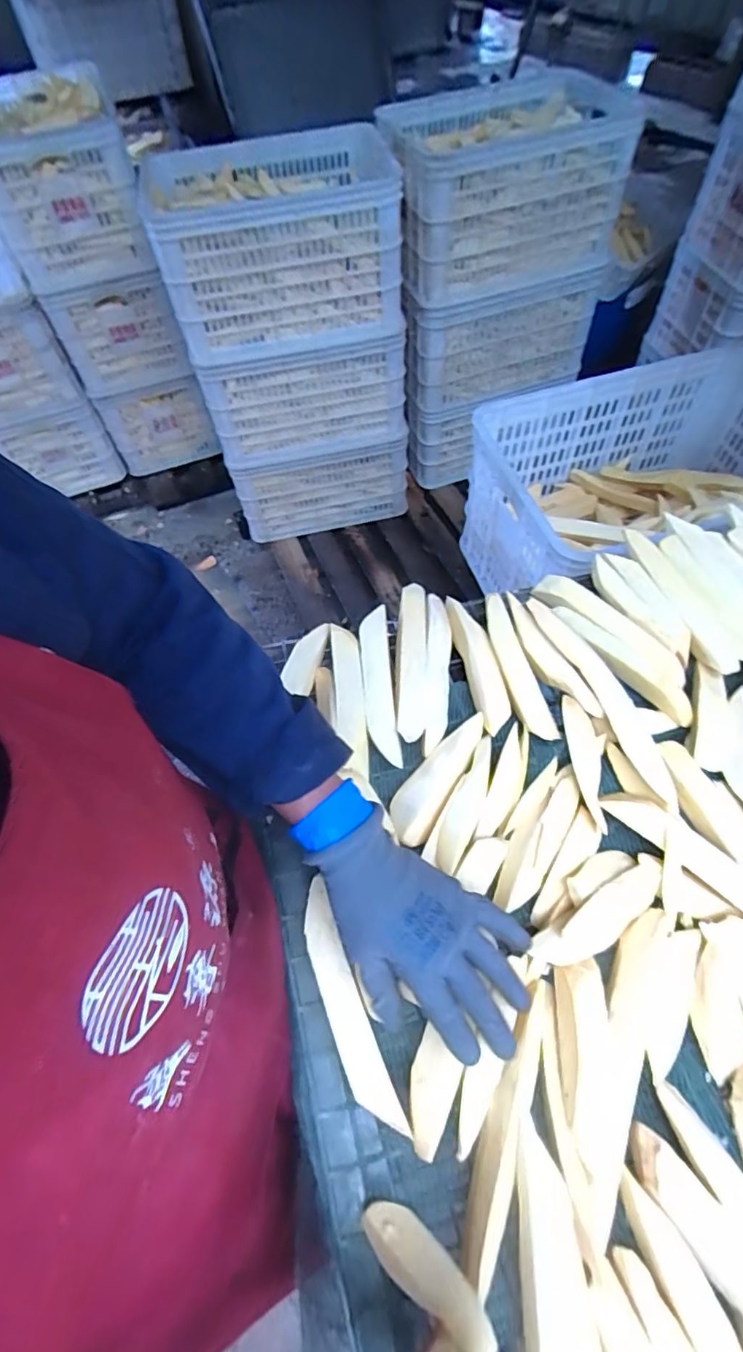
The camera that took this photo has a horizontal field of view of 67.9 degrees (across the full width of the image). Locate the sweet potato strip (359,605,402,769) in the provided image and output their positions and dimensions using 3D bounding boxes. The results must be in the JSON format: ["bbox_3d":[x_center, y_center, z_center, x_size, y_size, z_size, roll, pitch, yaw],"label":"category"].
[{"bbox_3d":[0.007,0.008,0.572,0.030,0.022,0.176,-6,58,1],"label":"sweet potato strip"}]

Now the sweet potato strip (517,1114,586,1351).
[{"bbox_3d":[0.109,0.408,0.325,0.038,0.021,0.220,3,59,6],"label":"sweet potato strip"}]

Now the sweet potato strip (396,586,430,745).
[{"bbox_3d":[0.044,-0.018,0.583,0.031,0.016,0.193,0,59,4],"label":"sweet potato strip"}]

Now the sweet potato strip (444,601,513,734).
[{"bbox_3d":[0.115,-0.017,0.595,0.037,0.016,0.163,-12,59,-3],"label":"sweet potato strip"}]

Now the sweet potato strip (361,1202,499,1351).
[{"bbox_3d":[0.035,0.371,0.341,0.093,0.012,0.029,22,61,39],"label":"sweet potato strip"}]

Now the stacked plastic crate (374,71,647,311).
[{"bbox_3d":[0.319,-1.200,1.376,0.540,0.317,0.429,-5,61,2],"label":"stacked plastic crate"}]

